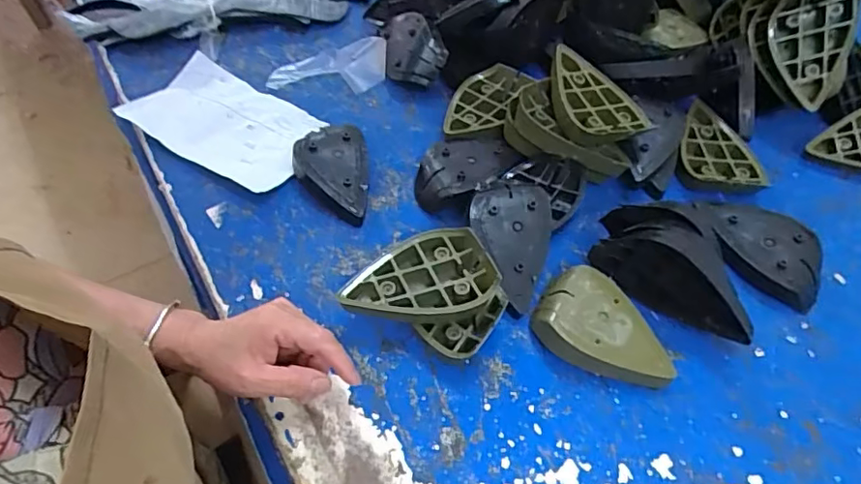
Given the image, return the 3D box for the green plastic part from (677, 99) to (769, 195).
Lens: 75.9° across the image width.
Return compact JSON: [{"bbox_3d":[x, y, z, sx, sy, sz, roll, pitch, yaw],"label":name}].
[{"bbox_3d":[0.298,-0.097,0.588,0.083,0.025,0.115,-7,60,-6],"label":"green plastic part"}]

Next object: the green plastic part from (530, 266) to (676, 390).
[{"bbox_3d":[0.147,0.074,0.464,0.121,0.036,0.081,27,58,16],"label":"green plastic part"}]

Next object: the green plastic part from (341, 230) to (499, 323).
[{"bbox_3d":[-0.010,0.030,0.460,0.123,0.024,0.076,-13,60,-6],"label":"green plastic part"}]

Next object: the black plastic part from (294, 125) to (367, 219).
[{"bbox_3d":[-0.101,-0.072,0.560,0.071,0.031,0.111,-3,55,-4],"label":"black plastic part"}]

